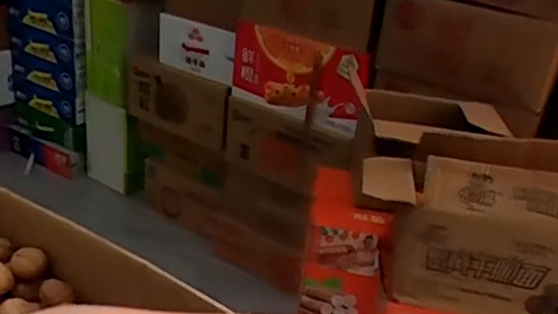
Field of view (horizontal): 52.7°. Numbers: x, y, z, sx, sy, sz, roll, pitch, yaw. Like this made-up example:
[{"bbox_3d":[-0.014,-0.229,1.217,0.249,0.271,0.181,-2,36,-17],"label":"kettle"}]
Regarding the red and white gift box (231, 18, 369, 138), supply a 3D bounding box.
[{"bbox_3d":[0.048,-0.248,1.710,0.499,0.244,0.070,26,31,34],"label":"red and white gift box"}]

